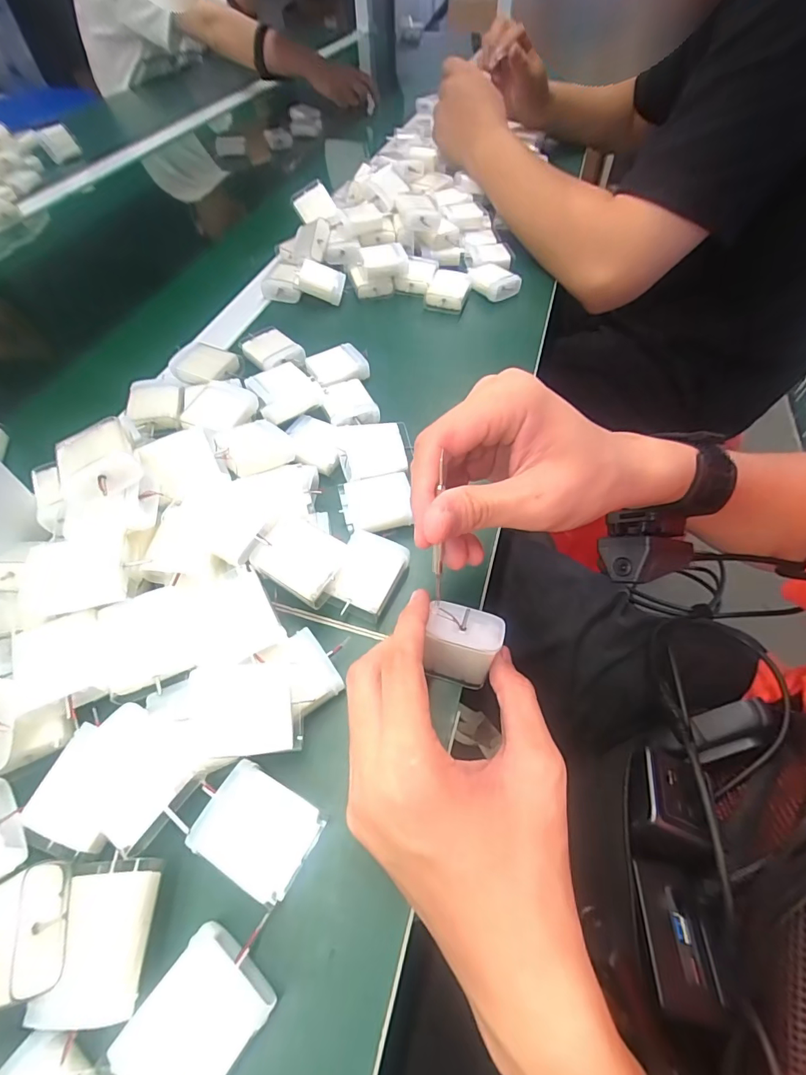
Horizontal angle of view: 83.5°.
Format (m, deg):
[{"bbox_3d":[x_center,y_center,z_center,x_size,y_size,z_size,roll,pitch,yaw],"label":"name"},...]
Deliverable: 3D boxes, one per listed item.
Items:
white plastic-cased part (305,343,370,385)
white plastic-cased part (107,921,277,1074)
[{"bbox_3d":[-0.058,-0.155,0.407,0.047,0.010,0.046,-24,58,-15],"label":"white plastic-cased part"},{"bbox_3d":[-0.081,0.190,0.176,0.041,0.014,0.053,32,61,22],"label":"white plastic-cased part"}]

